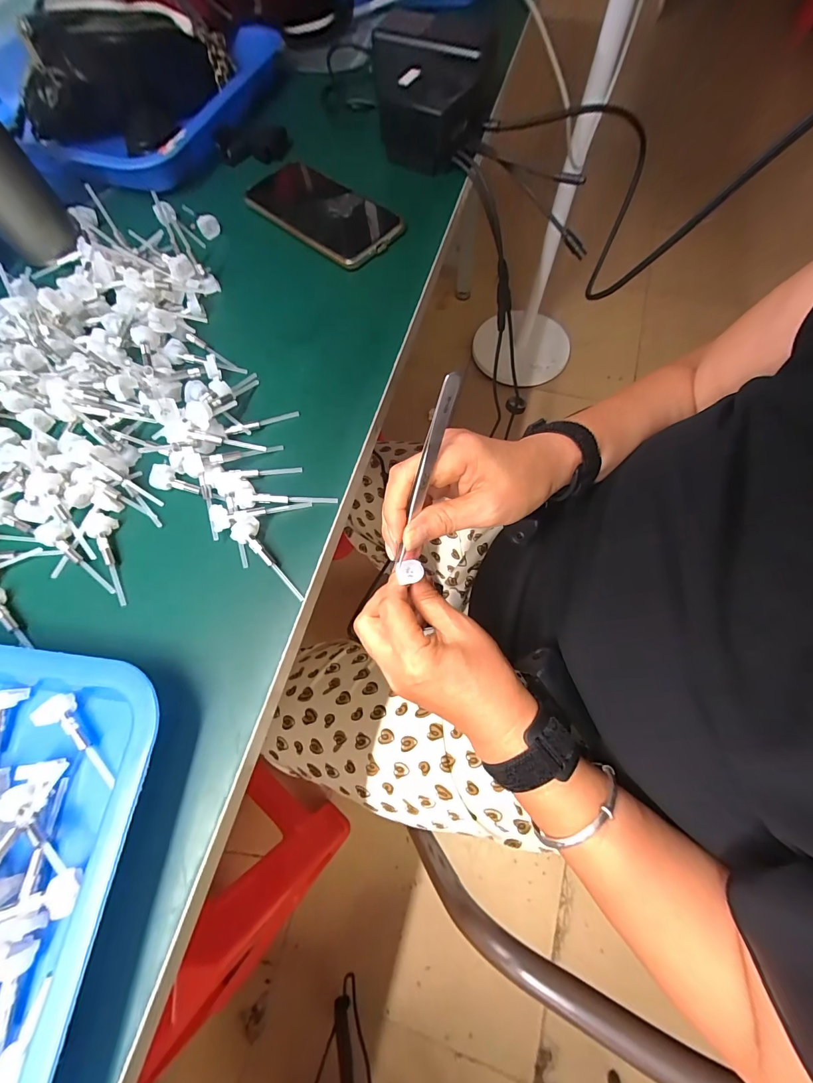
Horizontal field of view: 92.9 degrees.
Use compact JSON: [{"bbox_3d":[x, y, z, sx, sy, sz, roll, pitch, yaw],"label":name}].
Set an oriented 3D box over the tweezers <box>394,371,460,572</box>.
[{"bbox_3d":[0.010,-0.037,0.232,0.008,0.123,0.010,20,31,5],"label":"tweezers"}]

